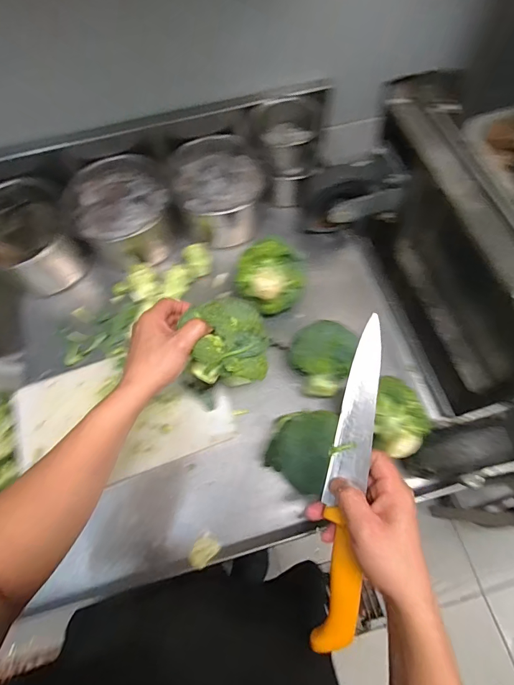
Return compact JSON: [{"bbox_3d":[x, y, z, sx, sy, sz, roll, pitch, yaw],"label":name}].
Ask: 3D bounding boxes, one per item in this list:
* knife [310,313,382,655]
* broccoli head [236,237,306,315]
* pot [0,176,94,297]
[{"bbox_3d":[0.092,0.135,0.375,0.042,0.013,0.316,8,85,5],"label":"knife"},{"bbox_3d":[0.017,-0.106,0.614,0.116,0.086,0.088,29,70,13],"label":"broccoli head"},{"bbox_3d":[-0.404,-0.186,0.670,0.169,0.131,0.157,-1,66,2],"label":"pot"}]

